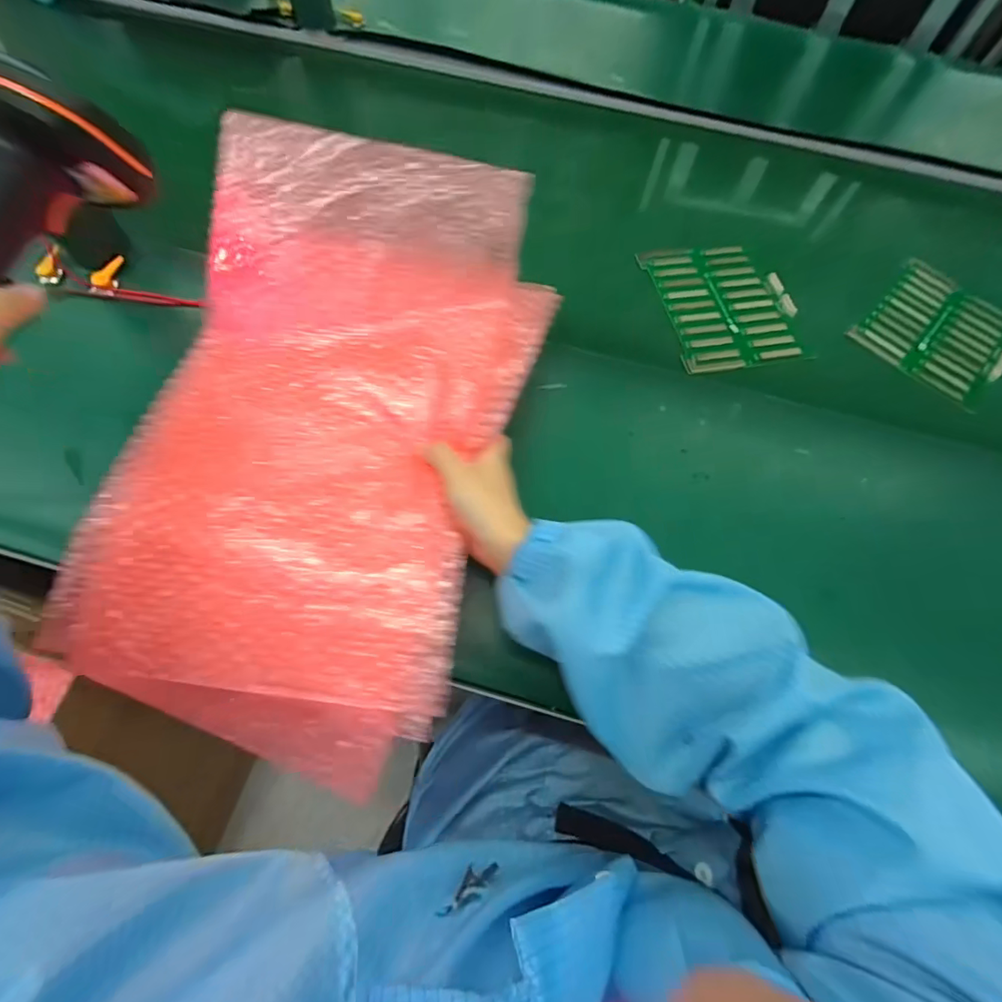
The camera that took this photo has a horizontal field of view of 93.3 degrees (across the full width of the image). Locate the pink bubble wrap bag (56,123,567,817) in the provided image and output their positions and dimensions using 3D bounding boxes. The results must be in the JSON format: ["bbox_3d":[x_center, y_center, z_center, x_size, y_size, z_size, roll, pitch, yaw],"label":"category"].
[{"bbox_3d":[-0.134,-0.056,0.338,0.266,0.123,0.421,14,65,4],"label":"pink bubble wrap bag"}]

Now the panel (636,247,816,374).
[{"bbox_3d":[0.264,-0.230,0.557,0.153,0.014,0.189,-8,66,-6],"label":"panel"}]

